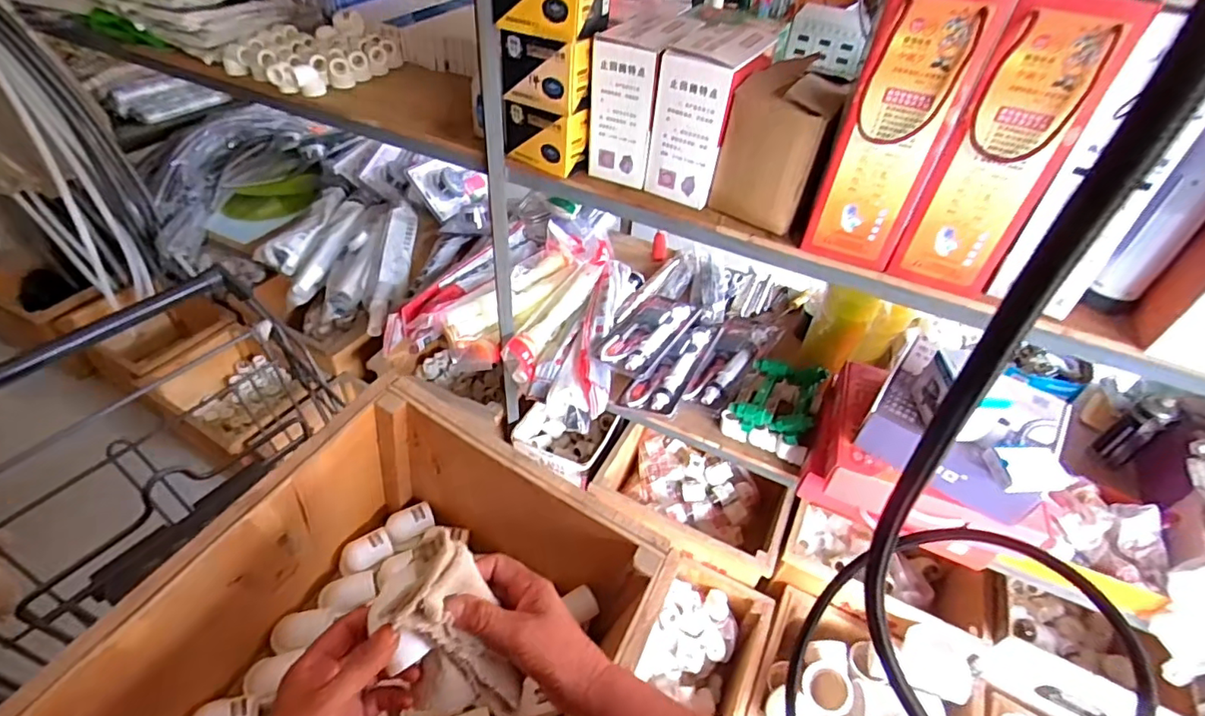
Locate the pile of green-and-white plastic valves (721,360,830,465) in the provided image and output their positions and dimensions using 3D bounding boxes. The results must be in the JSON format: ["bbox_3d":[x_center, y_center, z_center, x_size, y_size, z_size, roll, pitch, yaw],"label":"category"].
[{"bbox_3d":[0.349,0.095,1.126,0.166,0.110,0.170,23,46,16],"label":"pile of green-and-white plastic valves"}]

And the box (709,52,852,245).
[{"bbox_3d":[0.242,-0.292,0.757,0.128,0.178,0.161,21,46,14],"label":"box"}]

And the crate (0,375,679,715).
[{"bbox_3d":[-0.185,0.296,0.474,0.351,0.284,0.421,22,46,15],"label":"crate"}]

